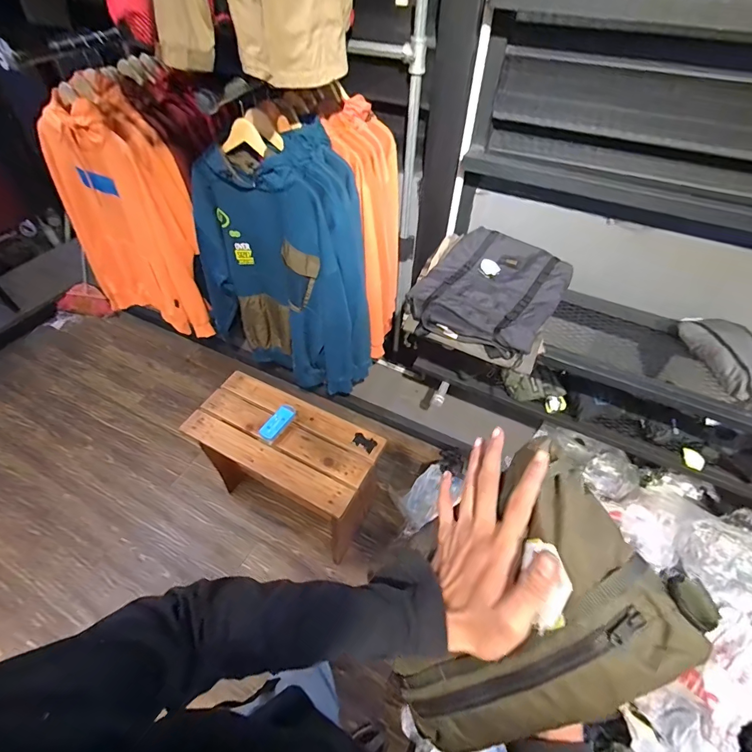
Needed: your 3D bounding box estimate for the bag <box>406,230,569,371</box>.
[{"bbox_3d":[0.324,-0.246,1.109,0.360,0.076,0.475,29,55,21],"label":"bag"}]

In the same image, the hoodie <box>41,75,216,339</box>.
[{"bbox_3d":[-0.823,-0.513,1.331,0.425,0.725,0.200,20,52,15],"label":"hoodie"}]

